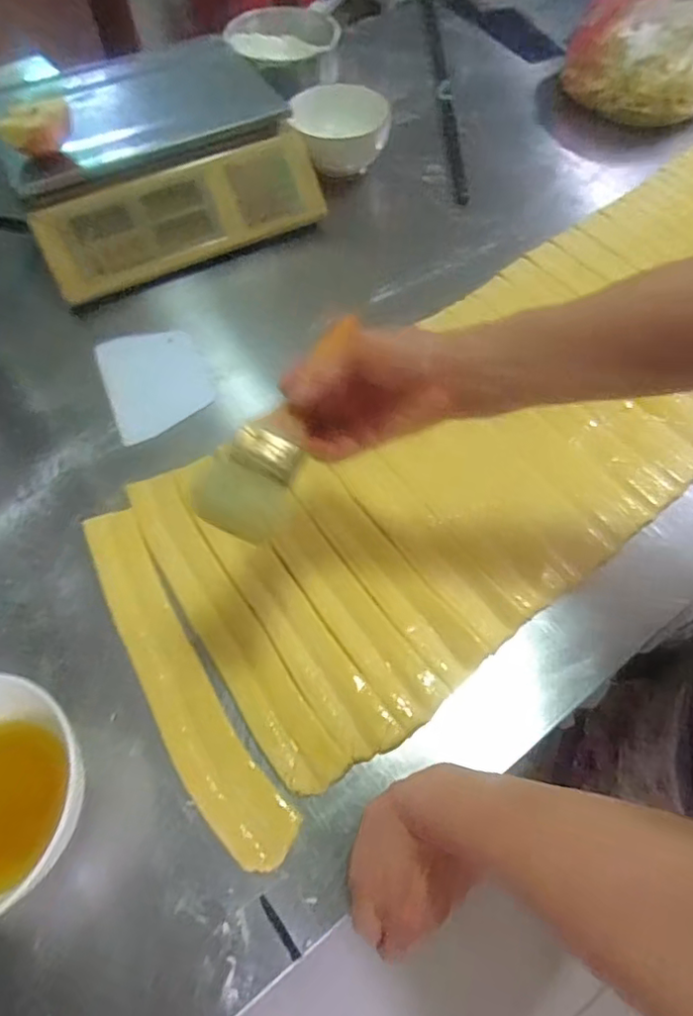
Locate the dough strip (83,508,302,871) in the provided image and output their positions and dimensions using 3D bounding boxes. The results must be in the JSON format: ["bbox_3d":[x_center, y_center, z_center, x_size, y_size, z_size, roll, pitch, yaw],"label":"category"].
[{"bbox_3d":[-0.140,0.126,0.475,0.056,0.006,0.317,-31,62,-15],"label":"dough strip"}]

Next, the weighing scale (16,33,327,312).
[{"bbox_3d":[-0.234,-0.442,0.747,0.336,0.117,0.302,-21,60,-10],"label":"weighing scale"}]

